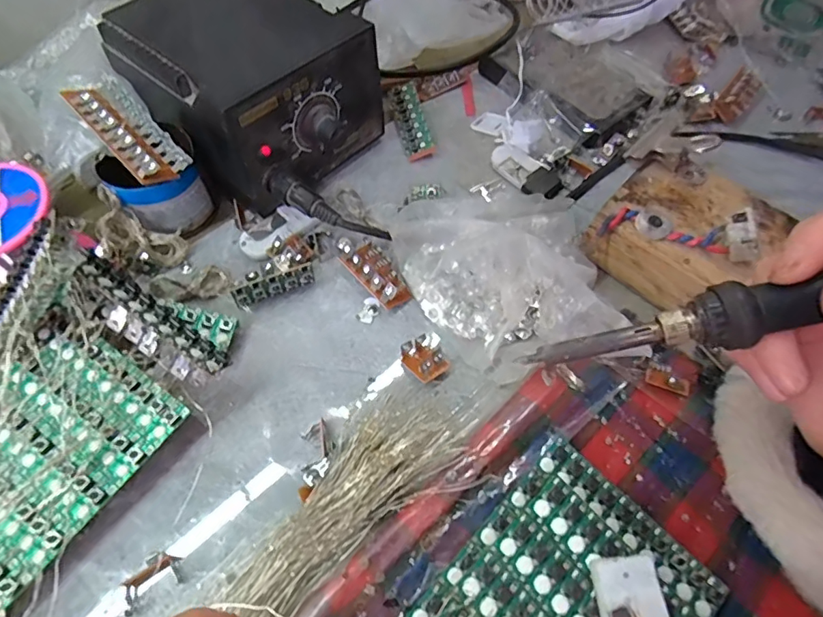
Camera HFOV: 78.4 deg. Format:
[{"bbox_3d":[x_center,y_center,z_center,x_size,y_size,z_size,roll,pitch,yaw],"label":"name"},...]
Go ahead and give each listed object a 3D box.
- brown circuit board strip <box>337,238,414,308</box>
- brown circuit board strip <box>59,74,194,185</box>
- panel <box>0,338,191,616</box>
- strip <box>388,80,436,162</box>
[{"bbox_3d":[-0.024,-0.025,0.304,0.023,0.017,0.056,-37,69,-20],"label":"brown circuit board strip"},{"bbox_3d":[-0.167,-0.106,0.296,0.095,0.007,0.033,44,53,17],"label":"brown circuit board strip"},{"bbox_3d":[-0.183,0.072,0.232,0.091,0.004,0.128,33,66,13],"label":"panel"},{"bbox_3d":[-0.001,-0.140,0.372,0.022,0.006,0.072,-20,65,11],"label":"strip"}]

